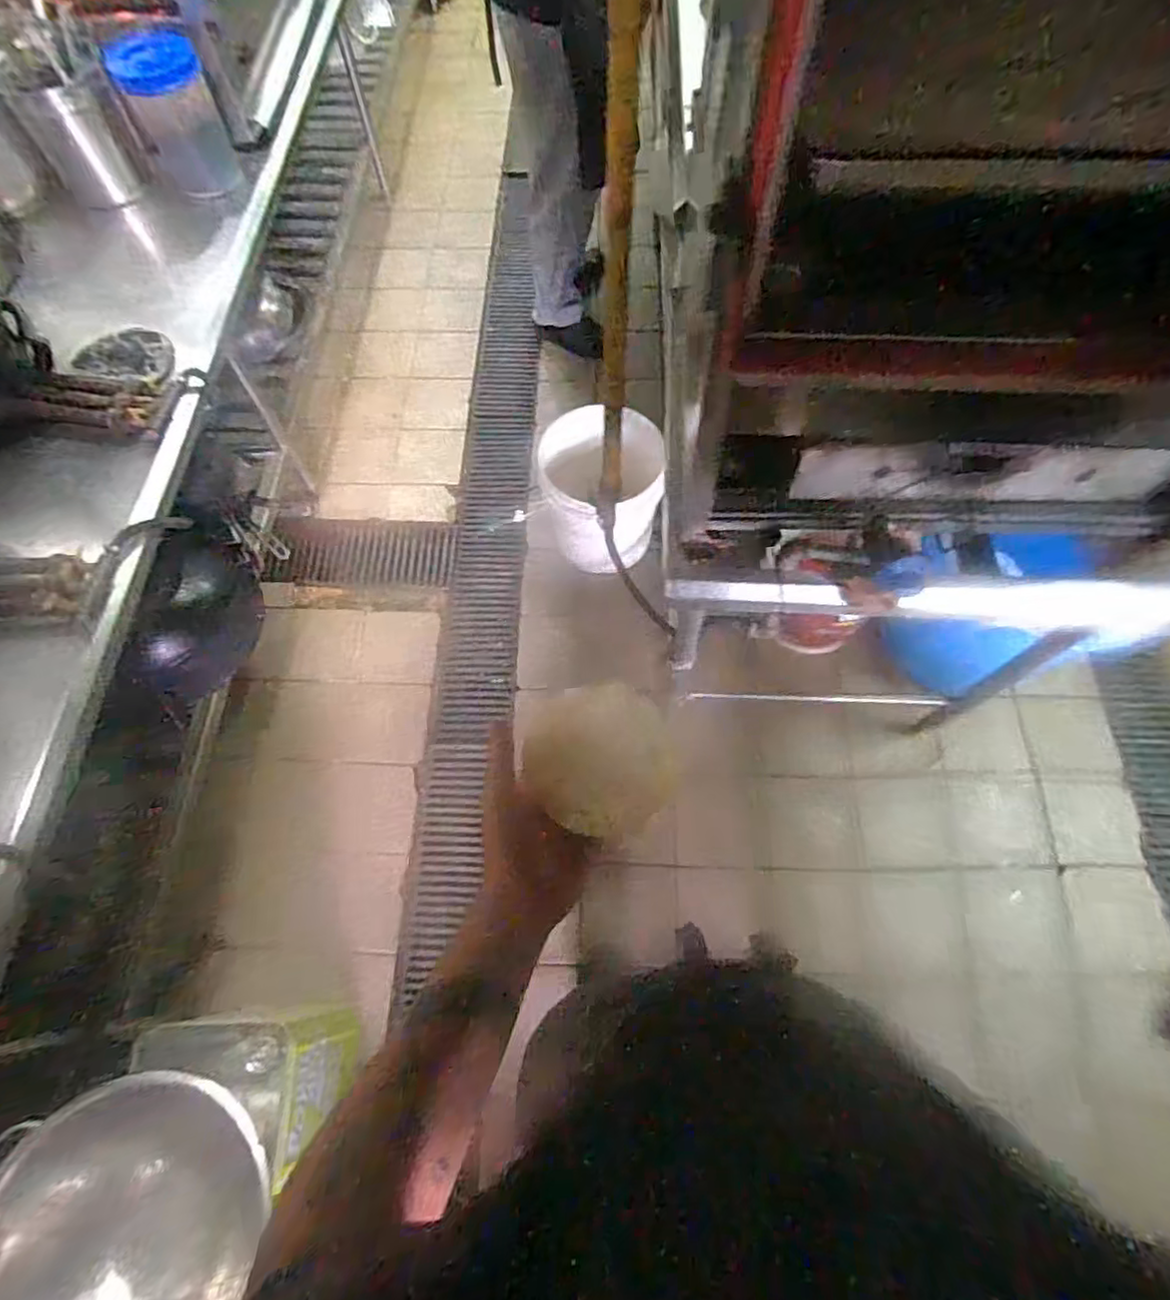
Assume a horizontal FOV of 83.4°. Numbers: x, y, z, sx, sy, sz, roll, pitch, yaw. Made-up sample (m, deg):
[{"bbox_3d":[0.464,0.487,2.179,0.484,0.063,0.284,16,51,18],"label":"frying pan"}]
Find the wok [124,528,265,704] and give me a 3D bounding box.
[{"bbox_3d":[-0.870,-0.075,1.481,0.084,0.311,0.391,4,66,4],"label":"wok"}]

